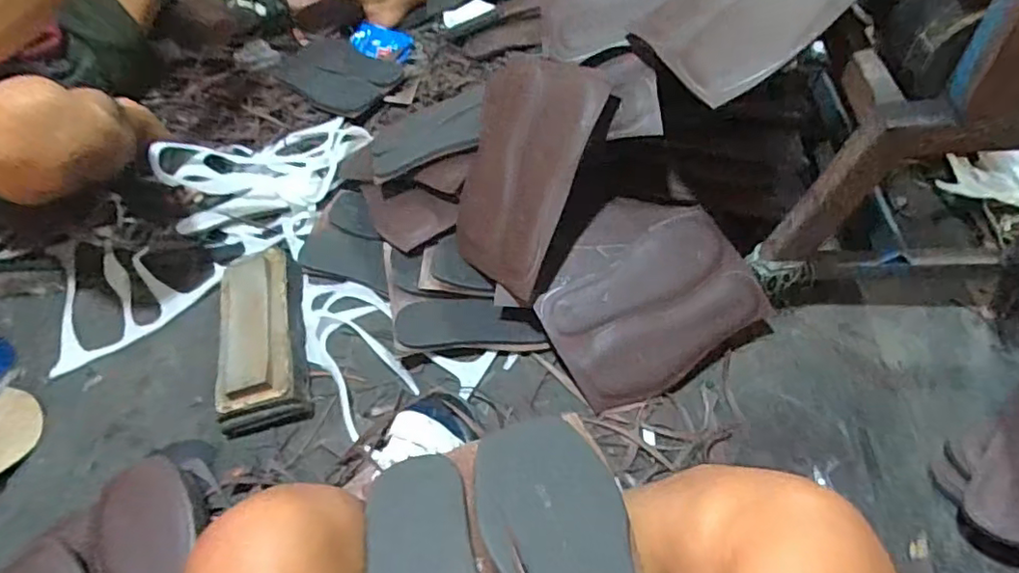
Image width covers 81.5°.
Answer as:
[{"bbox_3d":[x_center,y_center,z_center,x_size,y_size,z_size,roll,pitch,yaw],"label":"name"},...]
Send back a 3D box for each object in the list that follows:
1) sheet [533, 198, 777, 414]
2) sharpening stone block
[{"bbox_3d":[0.157,0.007,0.692,0.238,0.029,0.207,-33,79,-4],"label":"sheet"},{"bbox_3d":[-0.315,0.057,0.751,0.100,0.052,0.251,-15,54,-6],"label":"sharpening stone block"}]

